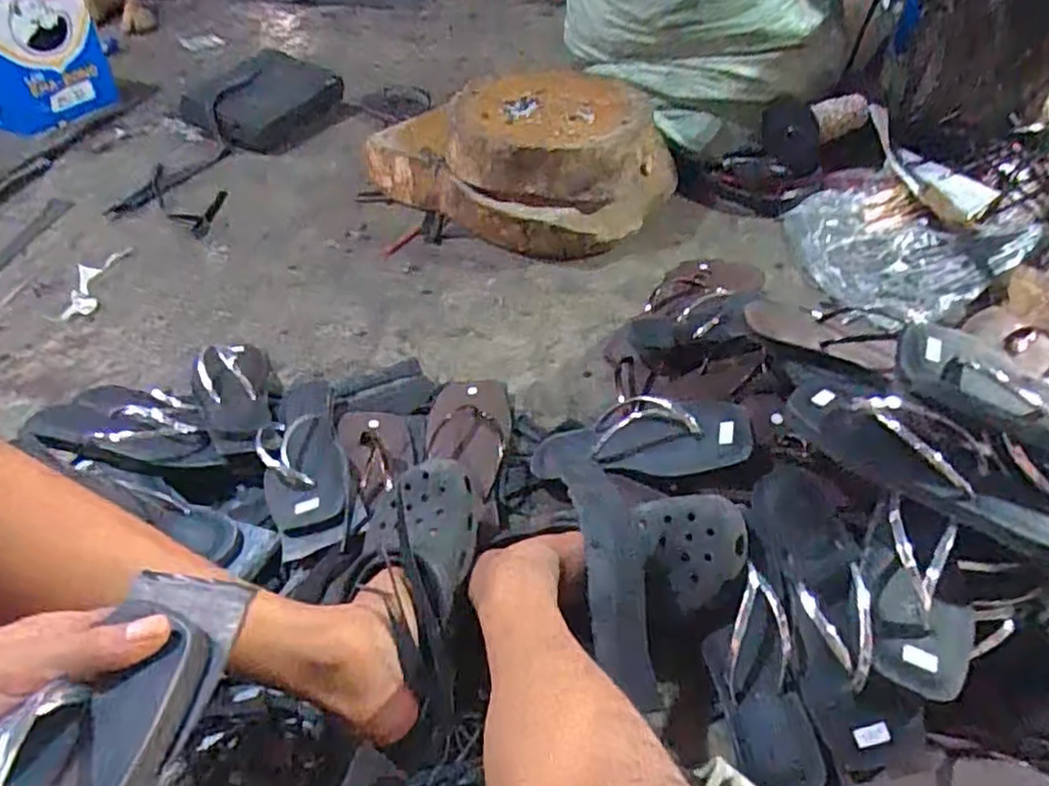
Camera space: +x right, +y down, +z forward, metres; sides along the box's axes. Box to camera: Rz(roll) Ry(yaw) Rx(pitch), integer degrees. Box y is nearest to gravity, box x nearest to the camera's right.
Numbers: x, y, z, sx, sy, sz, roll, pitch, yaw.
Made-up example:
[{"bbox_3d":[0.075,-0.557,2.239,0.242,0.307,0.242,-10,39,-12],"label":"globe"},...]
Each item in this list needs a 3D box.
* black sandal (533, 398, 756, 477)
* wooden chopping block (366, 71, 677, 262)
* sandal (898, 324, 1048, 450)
[{"bbox_3d":[0.108,0.044,0.729,0.241,0.054,0.081,-10,36,29],"label":"black sandal"},{"bbox_3d":[0.013,-0.421,1.250,0.441,0.195,0.381,26,48,27],"label":"wooden chopping block"},{"bbox_3d":[0.461,0.014,0.635,0.238,0.048,0.103,25,46,7],"label":"sandal"}]

